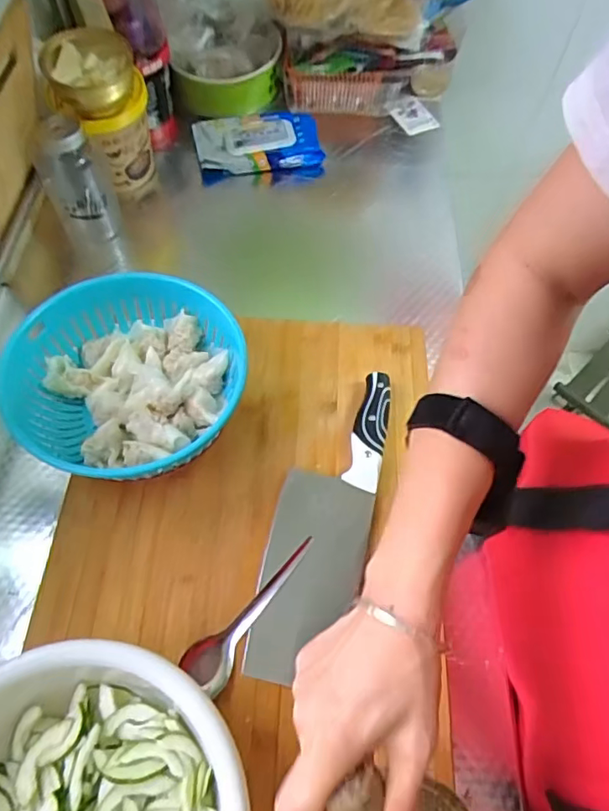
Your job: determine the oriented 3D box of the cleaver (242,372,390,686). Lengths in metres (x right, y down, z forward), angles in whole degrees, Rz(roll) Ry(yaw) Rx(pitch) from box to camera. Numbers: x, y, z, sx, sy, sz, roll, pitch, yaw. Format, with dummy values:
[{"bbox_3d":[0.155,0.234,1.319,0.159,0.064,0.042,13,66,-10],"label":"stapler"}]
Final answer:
[{"bbox_3d":[0.019,0.097,0.516,0.085,0.023,0.294,12,61,5],"label":"cleaver"}]

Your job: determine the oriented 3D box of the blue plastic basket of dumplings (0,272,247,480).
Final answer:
[{"bbox_3d":[-0.167,-0.018,0.536,0.202,0.098,0.207,1,60,-1],"label":"blue plastic basket of dumplings"}]

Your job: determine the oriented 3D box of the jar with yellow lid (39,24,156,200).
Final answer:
[{"bbox_3d":[-0.245,-0.355,0.696,0.099,0.180,0.095,1,60,-1],"label":"jar with yellow lid"}]

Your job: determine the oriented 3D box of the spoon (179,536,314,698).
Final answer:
[{"bbox_3d":[-0.042,0.169,0.467,0.040,0.024,0.144,34,65,16],"label":"spoon"}]

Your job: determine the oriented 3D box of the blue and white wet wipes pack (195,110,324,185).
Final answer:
[{"bbox_3d":[-0.066,-0.370,0.789,0.173,0.047,0.091,-6,61,-5],"label":"blue and white wet wipes pack"}]

